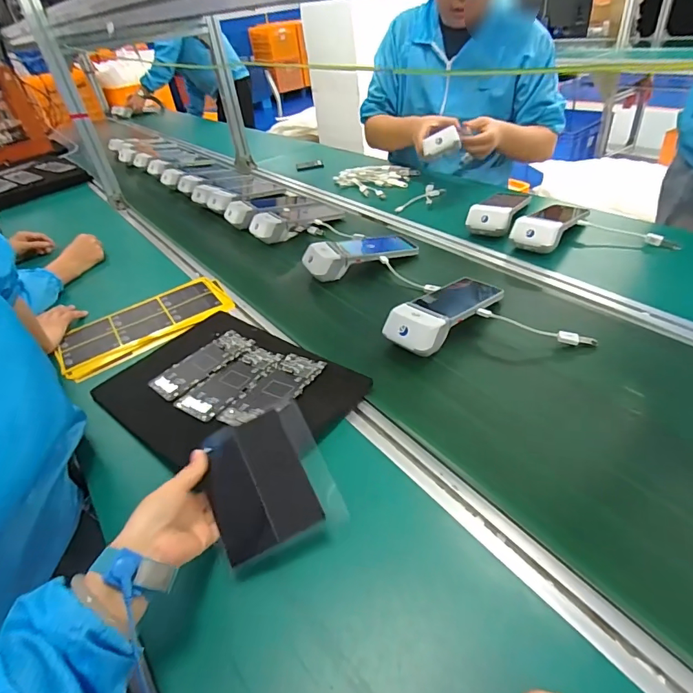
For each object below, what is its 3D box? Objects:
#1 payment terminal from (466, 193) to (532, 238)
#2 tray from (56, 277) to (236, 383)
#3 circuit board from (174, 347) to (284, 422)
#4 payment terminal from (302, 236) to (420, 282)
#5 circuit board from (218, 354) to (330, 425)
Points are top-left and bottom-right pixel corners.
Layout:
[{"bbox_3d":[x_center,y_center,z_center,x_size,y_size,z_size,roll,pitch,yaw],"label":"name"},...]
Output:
[{"bbox_3d":[0.343,-0.308,0.997,0.093,0.064,0.219,15,43,28],"label":"payment terminal"},{"bbox_3d":[-0.358,-0.043,0.809,0.297,0.022,0.165,-27,44,-26],"label":"tray"},{"bbox_3d":[-0.162,0.050,0.635,0.074,0.009,0.151,26,47,31],"label":"circuit board"},{"bbox_3d":[0.028,-0.185,0.886,0.235,0.061,0.091,-19,38,-14],"label":"payment terminal"},{"bbox_3d":[-0.097,0.057,0.606,0.074,0.009,0.151,16,42,33],"label":"circuit board"}]

